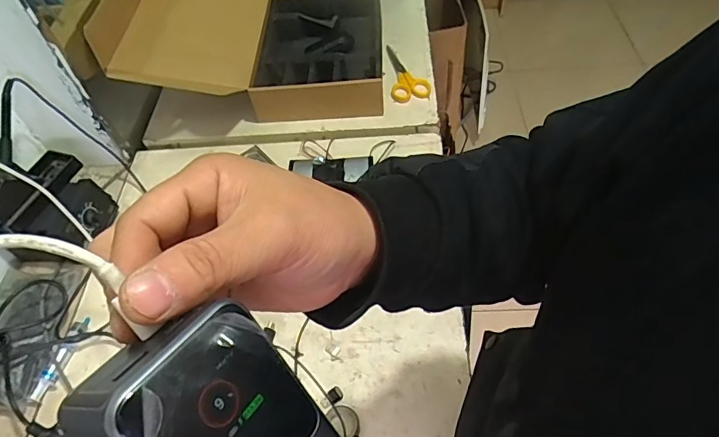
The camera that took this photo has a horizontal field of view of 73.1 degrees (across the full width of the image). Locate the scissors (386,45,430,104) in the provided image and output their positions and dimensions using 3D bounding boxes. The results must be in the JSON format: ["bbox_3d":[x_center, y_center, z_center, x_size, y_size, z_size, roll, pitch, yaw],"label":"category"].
[{"bbox_3d":[0.095,-0.314,1.048,0.079,0.019,0.168,-16,61,-1],"label":"scissors"}]

